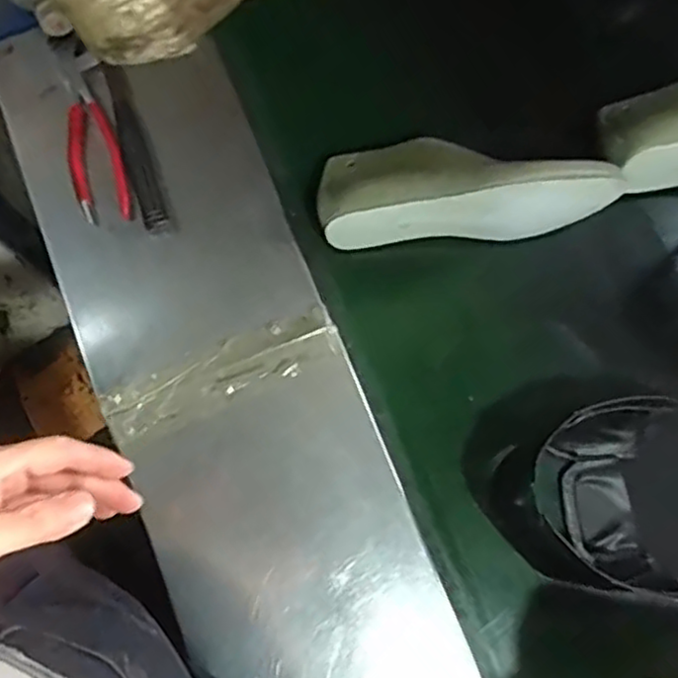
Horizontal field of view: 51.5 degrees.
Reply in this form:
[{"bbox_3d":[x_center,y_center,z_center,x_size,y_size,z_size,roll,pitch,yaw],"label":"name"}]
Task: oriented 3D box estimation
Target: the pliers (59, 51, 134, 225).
[{"bbox_3d":[-0.239,-0.189,0.671,0.050,0.018,0.170,-19,79,-4],"label":"pliers"}]

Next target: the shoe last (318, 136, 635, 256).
[{"bbox_3d":[0.121,-0.146,0.656,0.278,0.088,0.092,-5,78,-1],"label":"shoe last"}]

